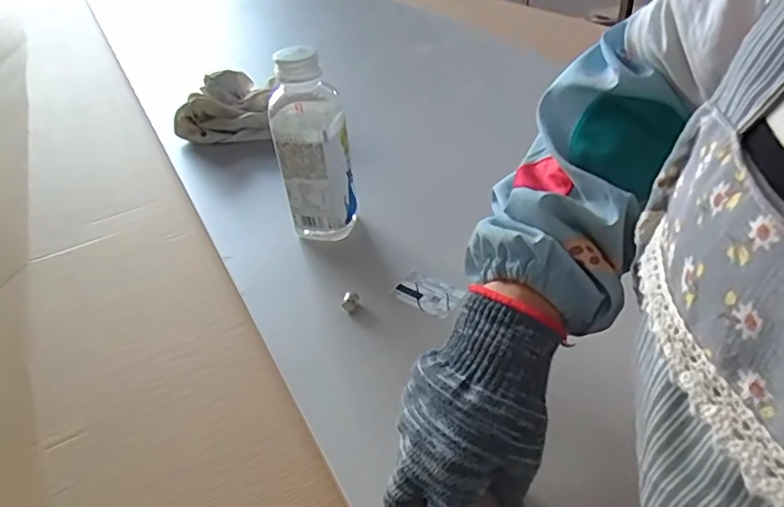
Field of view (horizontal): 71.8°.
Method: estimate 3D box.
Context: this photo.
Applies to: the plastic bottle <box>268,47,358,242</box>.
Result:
[{"bbox_3d":[-0.074,-0.102,0.520,0.067,0.185,0.065,-8,39,-3],"label":"plastic bottle"}]

